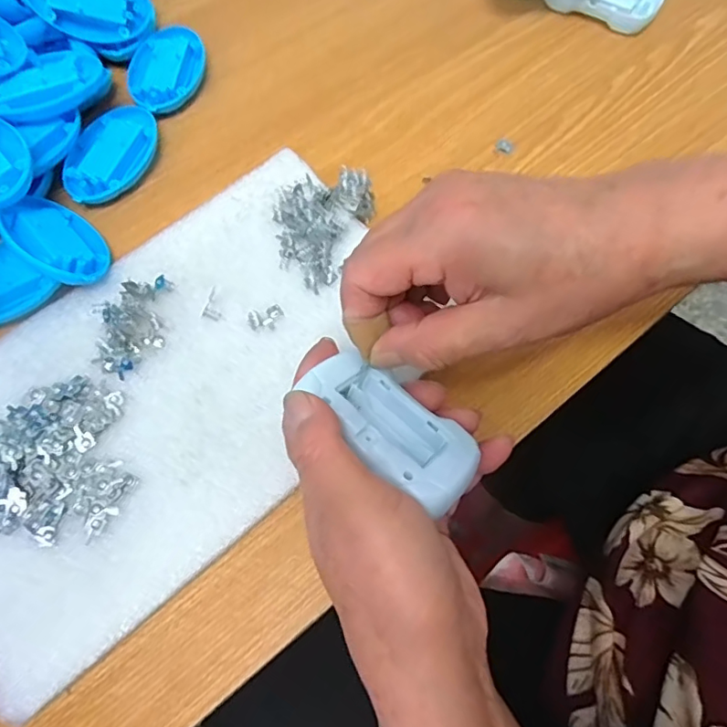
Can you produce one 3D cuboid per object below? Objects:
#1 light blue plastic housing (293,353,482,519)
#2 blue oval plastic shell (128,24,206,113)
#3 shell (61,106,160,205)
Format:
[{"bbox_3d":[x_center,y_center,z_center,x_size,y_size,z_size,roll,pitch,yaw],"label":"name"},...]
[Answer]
[{"bbox_3d":[0.010,0.032,0.245,0.080,0.021,0.042,38,46,17],"label":"light blue plastic housing"},{"bbox_3d":[-0.150,-0.223,0.411,0.054,0.017,0.082,-4,66,1],"label":"blue oval plastic shell"},{"bbox_3d":[-0.174,-0.144,0.380,0.051,0.020,0.081,15,67,9],"label":"shell"}]

